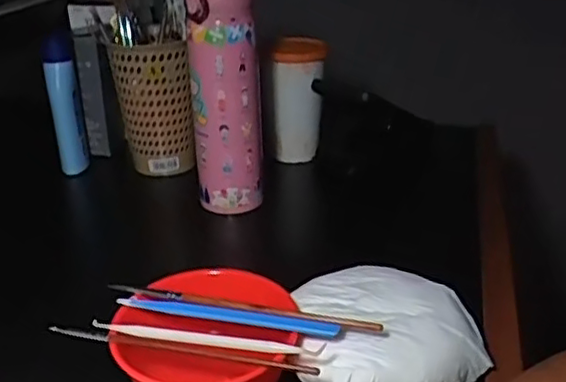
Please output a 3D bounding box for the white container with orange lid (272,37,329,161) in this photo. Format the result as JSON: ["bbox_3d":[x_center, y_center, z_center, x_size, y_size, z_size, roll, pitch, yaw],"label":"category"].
[{"bbox_3d":[0.017,-0.097,0.699,0.057,0.127,0.053,5,28,9],"label":"white container with orange lid"}]

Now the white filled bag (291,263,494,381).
[{"bbox_3d":[0.069,0.090,0.414,0.120,0.033,0.109,-1,28,-4],"label":"white filled bag"}]

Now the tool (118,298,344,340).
[{"bbox_3d":[-0.034,0.073,0.387,0.136,0.007,0.011,6,26,14],"label":"tool"}]

